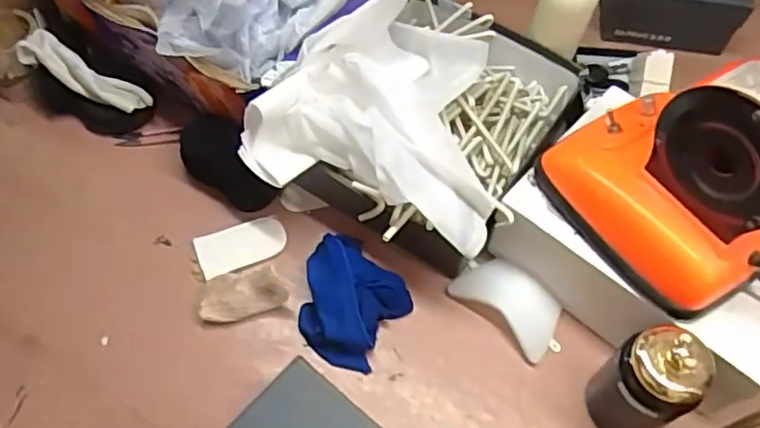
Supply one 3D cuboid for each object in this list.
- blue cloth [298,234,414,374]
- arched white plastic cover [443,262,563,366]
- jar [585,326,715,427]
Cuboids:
[{"bbox_3d":[-0.037,0.091,0.699,0.128,0.039,0.130,29,62,16],"label":"blue cloth"},{"bbox_3d":[0.146,0.099,0.708,0.127,0.023,0.070,38,65,20],"label":"arched white plastic cover"},{"bbox_3d":[0.250,0.161,0.596,0.071,0.154,0.072,32,63,18],"label":"jar"}]

